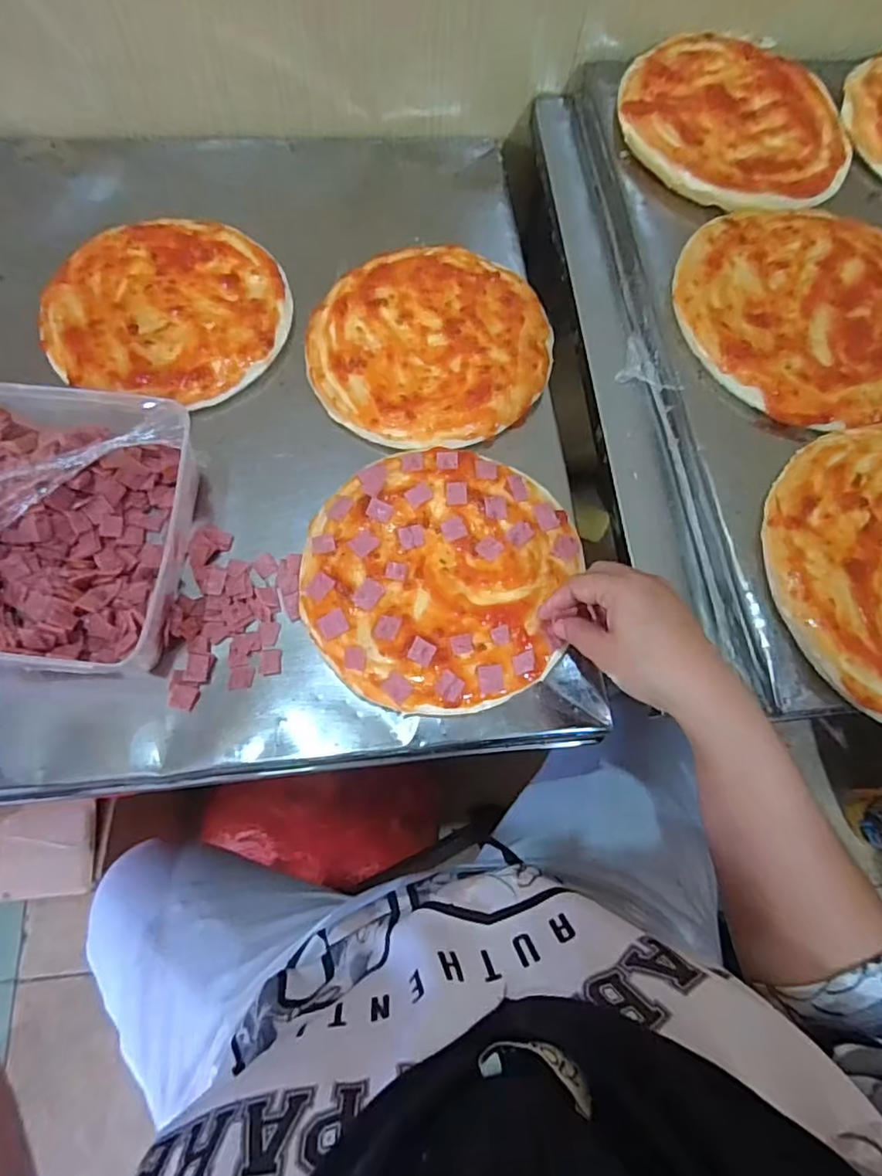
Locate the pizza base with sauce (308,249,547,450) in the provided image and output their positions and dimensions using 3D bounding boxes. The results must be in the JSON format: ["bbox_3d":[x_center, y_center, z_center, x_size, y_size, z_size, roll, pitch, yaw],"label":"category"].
[{"bbox_3d":[-0.010,-0.206,0.494,0.193,0.009,0.188,-10,71,-6],"label":"pizza base with sauce"}]

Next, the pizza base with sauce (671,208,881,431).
[{"bbox_3d":[0.273,-0.204,0.437,0.191,0.010,0.186,1,70,-2],"label":"pizza base with sauce"}]

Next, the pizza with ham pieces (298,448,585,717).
[{"bbox_3d":[-0.004,-0.011,0.431,0.188,0.015,0.191,1,70,-2],"label":"pizza with ham pieces"}]

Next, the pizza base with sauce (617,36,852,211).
[{"bbox_3d":[0.247,-0.397,0.502,0.188,0.010,0.187,1,70,-2],"label":"pizza base with sauce"}]

